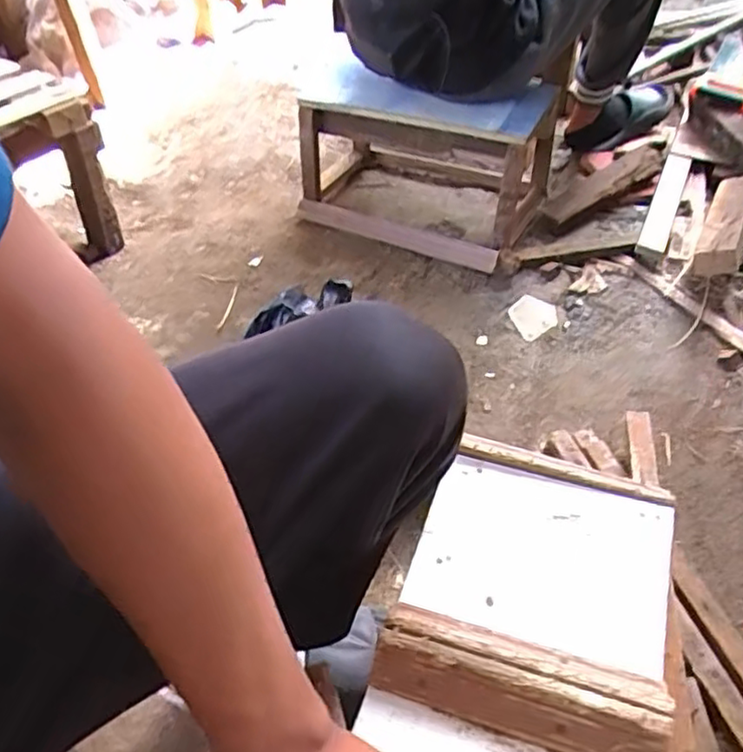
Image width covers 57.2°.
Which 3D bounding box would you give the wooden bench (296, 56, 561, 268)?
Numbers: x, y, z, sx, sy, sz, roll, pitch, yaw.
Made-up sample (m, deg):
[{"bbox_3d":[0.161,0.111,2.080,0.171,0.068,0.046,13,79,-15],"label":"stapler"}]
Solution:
[{"bbox_3d":[0.098,-0.405,1.293,0.428,0.269,0.299,20,50,22],"label":"wooden bench"}]

